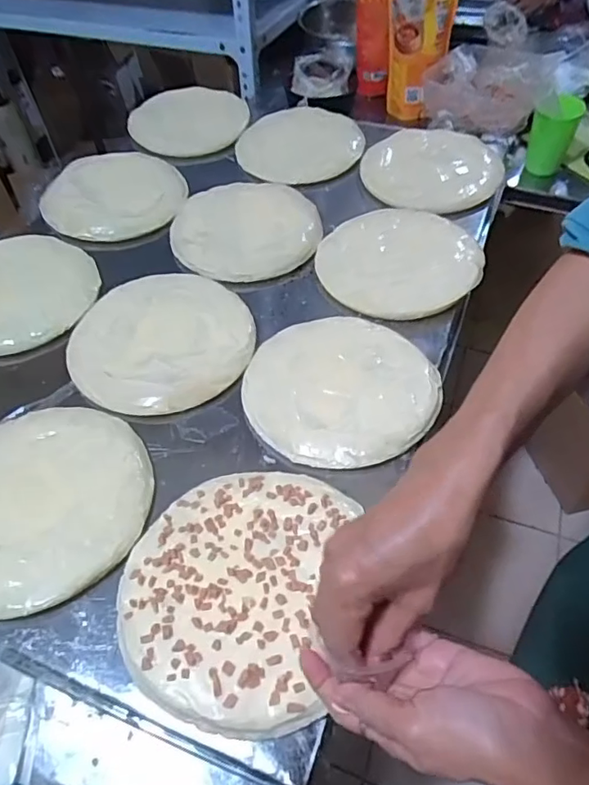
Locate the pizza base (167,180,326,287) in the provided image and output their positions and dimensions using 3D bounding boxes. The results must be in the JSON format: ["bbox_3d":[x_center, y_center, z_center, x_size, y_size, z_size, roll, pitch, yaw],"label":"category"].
[{"bbox_3d":[-0.065,-0.226,0.732,0.197,0.022,0.194,-10,51,-7],"label":"pizza base"}]

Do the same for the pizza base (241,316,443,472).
[{"bbox_3d":[0.046,-0.006,0.553,0.190,0.018,0.188,-1,51,1],"label":"pizza base"}]

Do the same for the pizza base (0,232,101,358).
[{"bbox_3d":[-0.347,-0.125,0.657,0.199,0.026,0.183,-29,56,-20],"label":"pizza base"}]

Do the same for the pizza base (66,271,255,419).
[{"bbox_3d":[-0.150,-0.064,0.604,0.199,0.019,0.201,-16,52,-11],"label":"pizza base"}]

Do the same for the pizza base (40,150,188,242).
[{"bbox_3d":[-0.264,-0.297,0.776,0.199,0.025,0.181,-15,52,-10],"label":"pizza base"}]

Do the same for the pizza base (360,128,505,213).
[{"bbox_3d":[0.198,-0.334,0.785,0.192,0.021,0.201,-2,55,3],"label":"pizza base"}]

